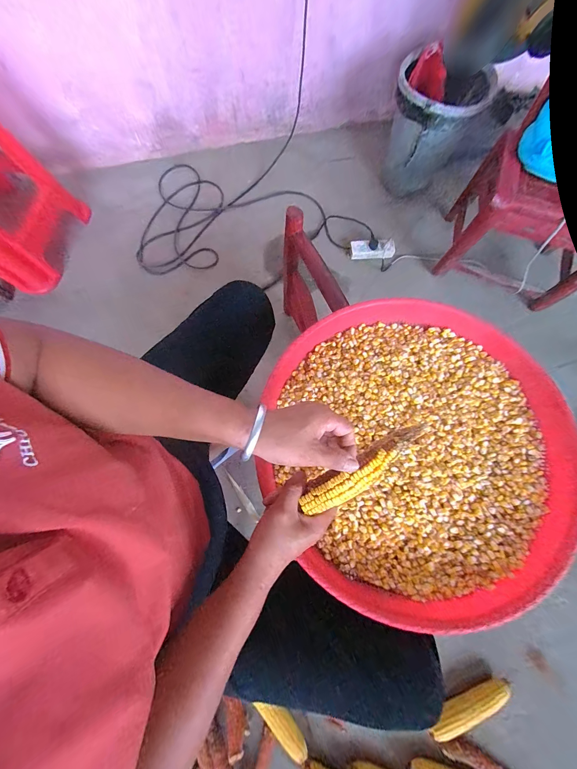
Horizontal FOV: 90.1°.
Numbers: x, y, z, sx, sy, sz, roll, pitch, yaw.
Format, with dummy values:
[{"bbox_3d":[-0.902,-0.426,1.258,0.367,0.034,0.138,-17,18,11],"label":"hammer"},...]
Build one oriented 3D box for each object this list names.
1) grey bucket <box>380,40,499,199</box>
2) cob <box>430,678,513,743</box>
[{"bbox_3d":[0.454,-0.823,0.959,0.251,0.308,0.217,20,76,6],"label":"grey bucket"},{"bbox_3d":[0.420,0.743,0.659,0.210,0.036,0.043,-26,76,-6],"label":"cob"}]

